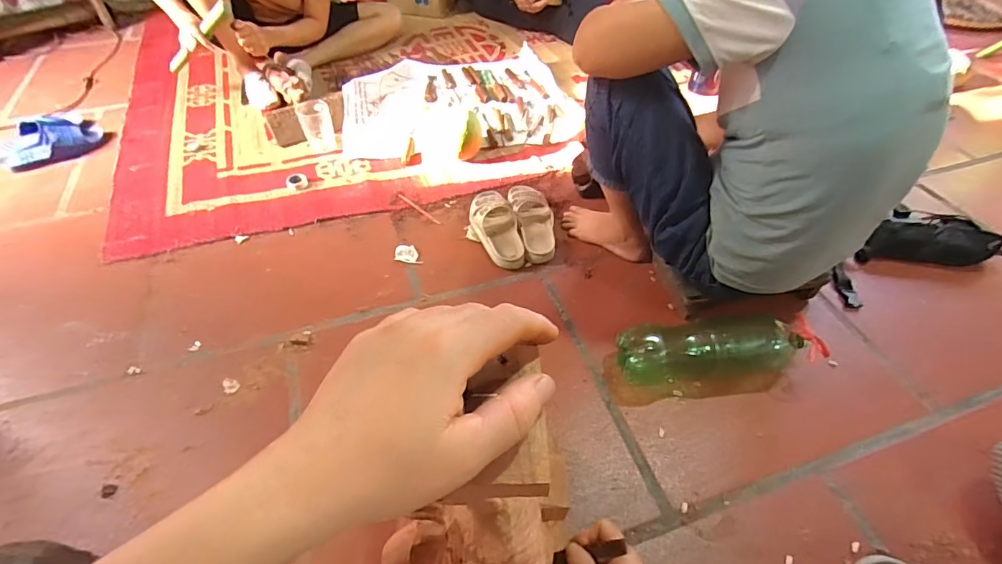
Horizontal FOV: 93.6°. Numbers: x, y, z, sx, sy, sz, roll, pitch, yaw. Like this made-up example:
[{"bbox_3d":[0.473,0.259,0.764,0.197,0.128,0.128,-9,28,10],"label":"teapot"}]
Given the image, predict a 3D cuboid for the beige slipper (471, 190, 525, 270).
[{"bbox_3d":[-0.014,-0.126,1.035,0.095,0.054,0.222,-9,51,-8],"label":"beige slipper"}]

